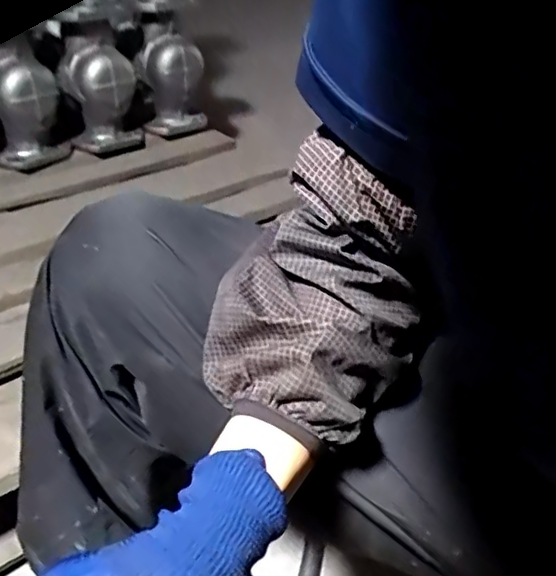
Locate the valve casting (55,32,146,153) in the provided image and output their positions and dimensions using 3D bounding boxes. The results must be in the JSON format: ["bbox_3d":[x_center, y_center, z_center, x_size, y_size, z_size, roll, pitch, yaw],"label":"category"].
[{"bbox_3d":[-0.342,-0.372,1.183,0.140,0.239,0.123,-9,36,-16],"label":"valve casting"}]

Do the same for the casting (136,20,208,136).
[{"bbox_3d":[-0.222,-0.441,1.286,0.111,0.235,0.138,7,34,6],"label":"casting"}]

